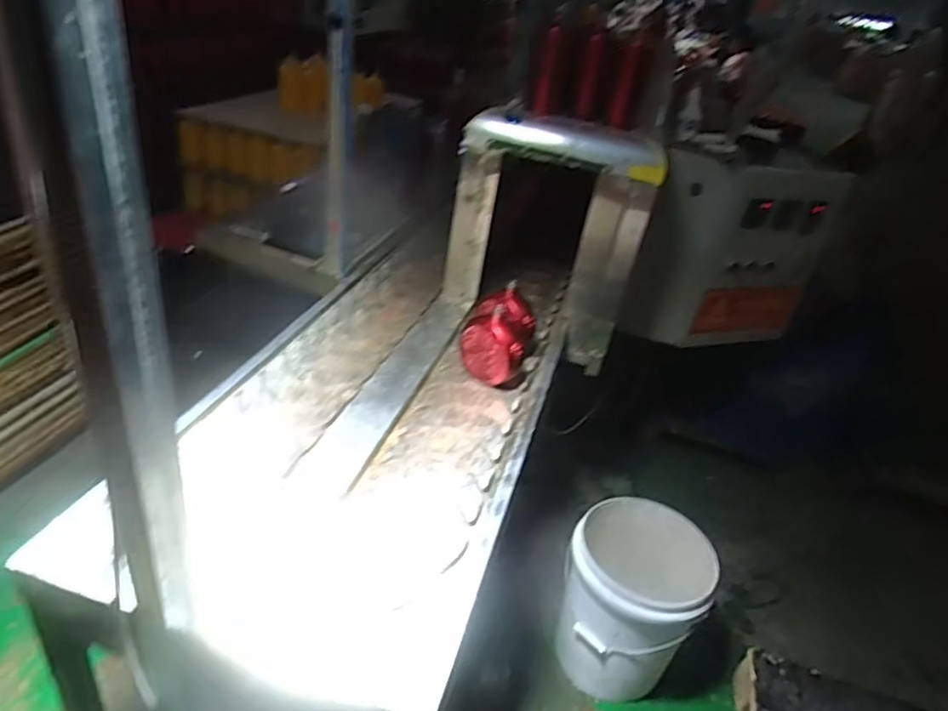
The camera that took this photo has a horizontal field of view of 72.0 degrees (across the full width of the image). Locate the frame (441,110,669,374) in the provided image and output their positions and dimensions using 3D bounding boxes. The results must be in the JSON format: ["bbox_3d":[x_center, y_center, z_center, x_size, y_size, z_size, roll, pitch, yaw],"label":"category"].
[{"bbox_3d":[0.153,-0.257,1.450,0.414,0.498,0.082,14,30,5],"label":"frame"}]

